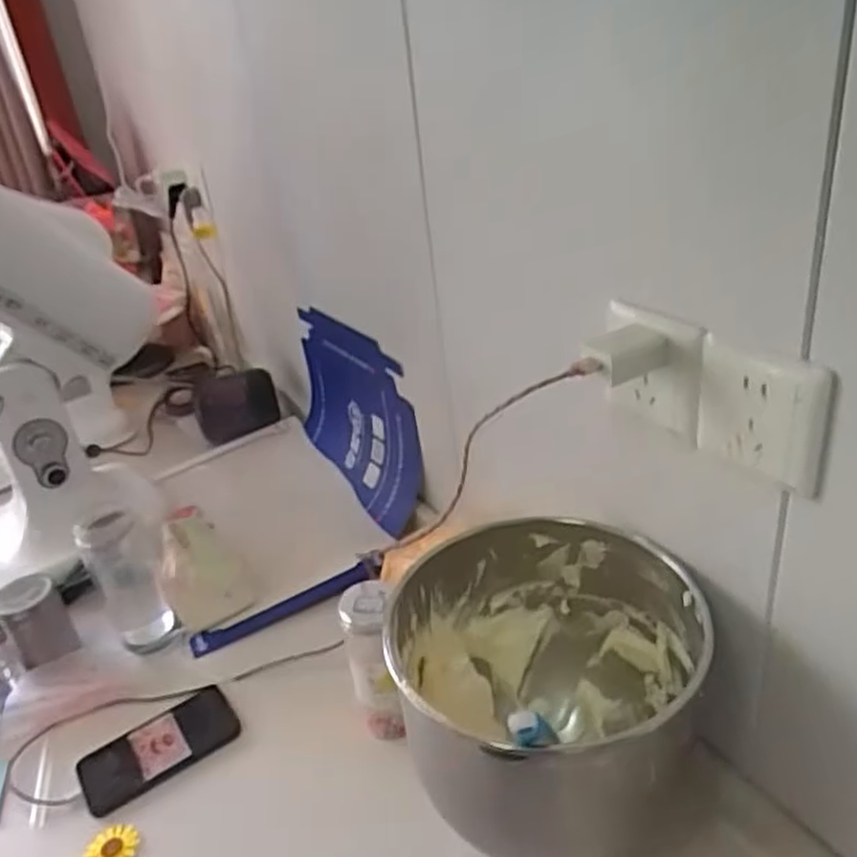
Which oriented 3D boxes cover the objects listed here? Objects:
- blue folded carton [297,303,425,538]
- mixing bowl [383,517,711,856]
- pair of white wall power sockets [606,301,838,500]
[{"bbox_3d":[-0.114,-0.023,1.083,0.052,0.239,0.336,-21,32,-23],"label":"blue folded carton"},{"bbox_3d":[0.089,0.201,0.584,0.220,0.175,0.224,-6,30,3],"label":"mixing bowl"},{"bbox_3d":[0.180,-0.023,0.499,0.018,0.088,0.166,-23,33,-25],"label":"pair of white wall power sockets"}]

